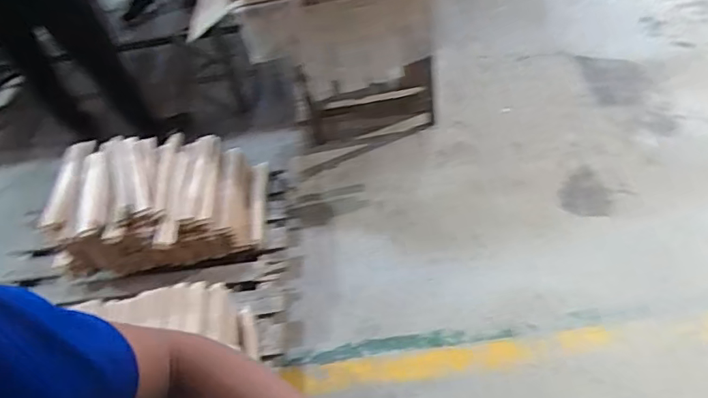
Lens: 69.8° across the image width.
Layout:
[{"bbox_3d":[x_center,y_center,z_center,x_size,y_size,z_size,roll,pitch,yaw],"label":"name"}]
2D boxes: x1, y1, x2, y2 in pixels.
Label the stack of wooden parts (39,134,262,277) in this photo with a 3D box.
[{"bbox_3d":[-0.678,-0.007,1.749,0.678,0.256,0.528,-3,54,-2],"label":"stack of wooden parts"}]

